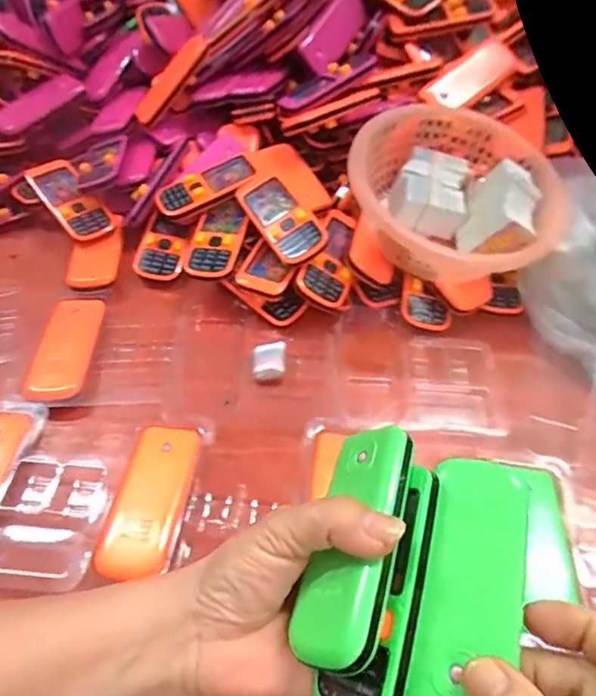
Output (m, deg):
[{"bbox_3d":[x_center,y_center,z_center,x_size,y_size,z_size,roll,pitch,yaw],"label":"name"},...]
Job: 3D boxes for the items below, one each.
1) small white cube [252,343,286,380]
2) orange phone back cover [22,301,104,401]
[{"bbox_3d":[-0.024,0.011,0.406,0.026,0.015,0.029,-1,54,-1],"label":"small white cube"},{"bbox_3d":[-0.191,-0.002,0.414,0.049,0.008,0.103,-2,54,-3],"label":"orange phone back cover"}]

